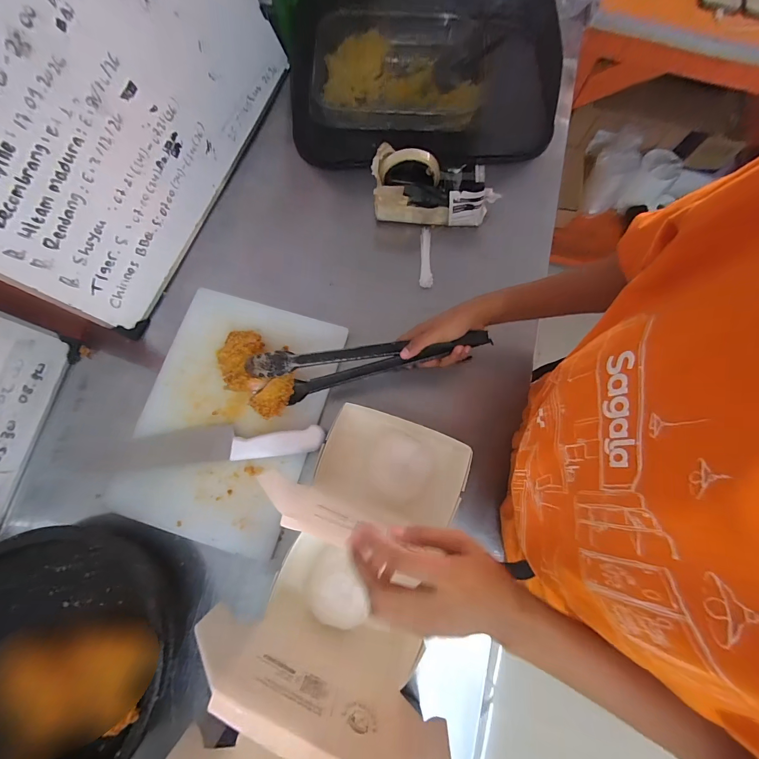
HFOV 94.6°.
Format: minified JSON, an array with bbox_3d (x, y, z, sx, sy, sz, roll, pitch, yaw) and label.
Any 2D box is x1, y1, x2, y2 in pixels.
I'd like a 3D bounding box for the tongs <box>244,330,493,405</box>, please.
[{"bbox_3d":[-0.014,-0.020,0.459,0.310,0.044,0.056,-9,77,3],"label":"tongs"}]

